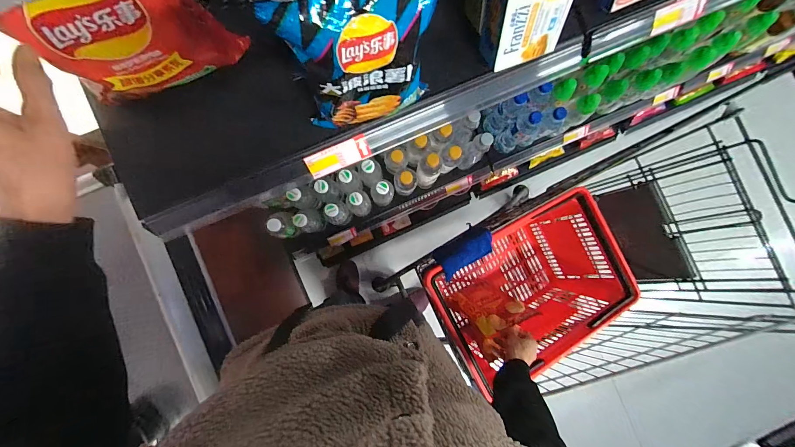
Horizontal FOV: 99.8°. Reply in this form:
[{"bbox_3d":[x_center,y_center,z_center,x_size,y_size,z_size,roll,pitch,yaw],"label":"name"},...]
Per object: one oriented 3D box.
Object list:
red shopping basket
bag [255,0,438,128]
[{"bbox_3d":[0.337,0.160,0.871,0.482,0.287,0.331,-26,89,-3],"label":"red shopping basket"},{"bbox_3d":[-0.029,-0.172,0.365,0.159,0.190,0.064,-21,89,-3],"label":"bag"}]

